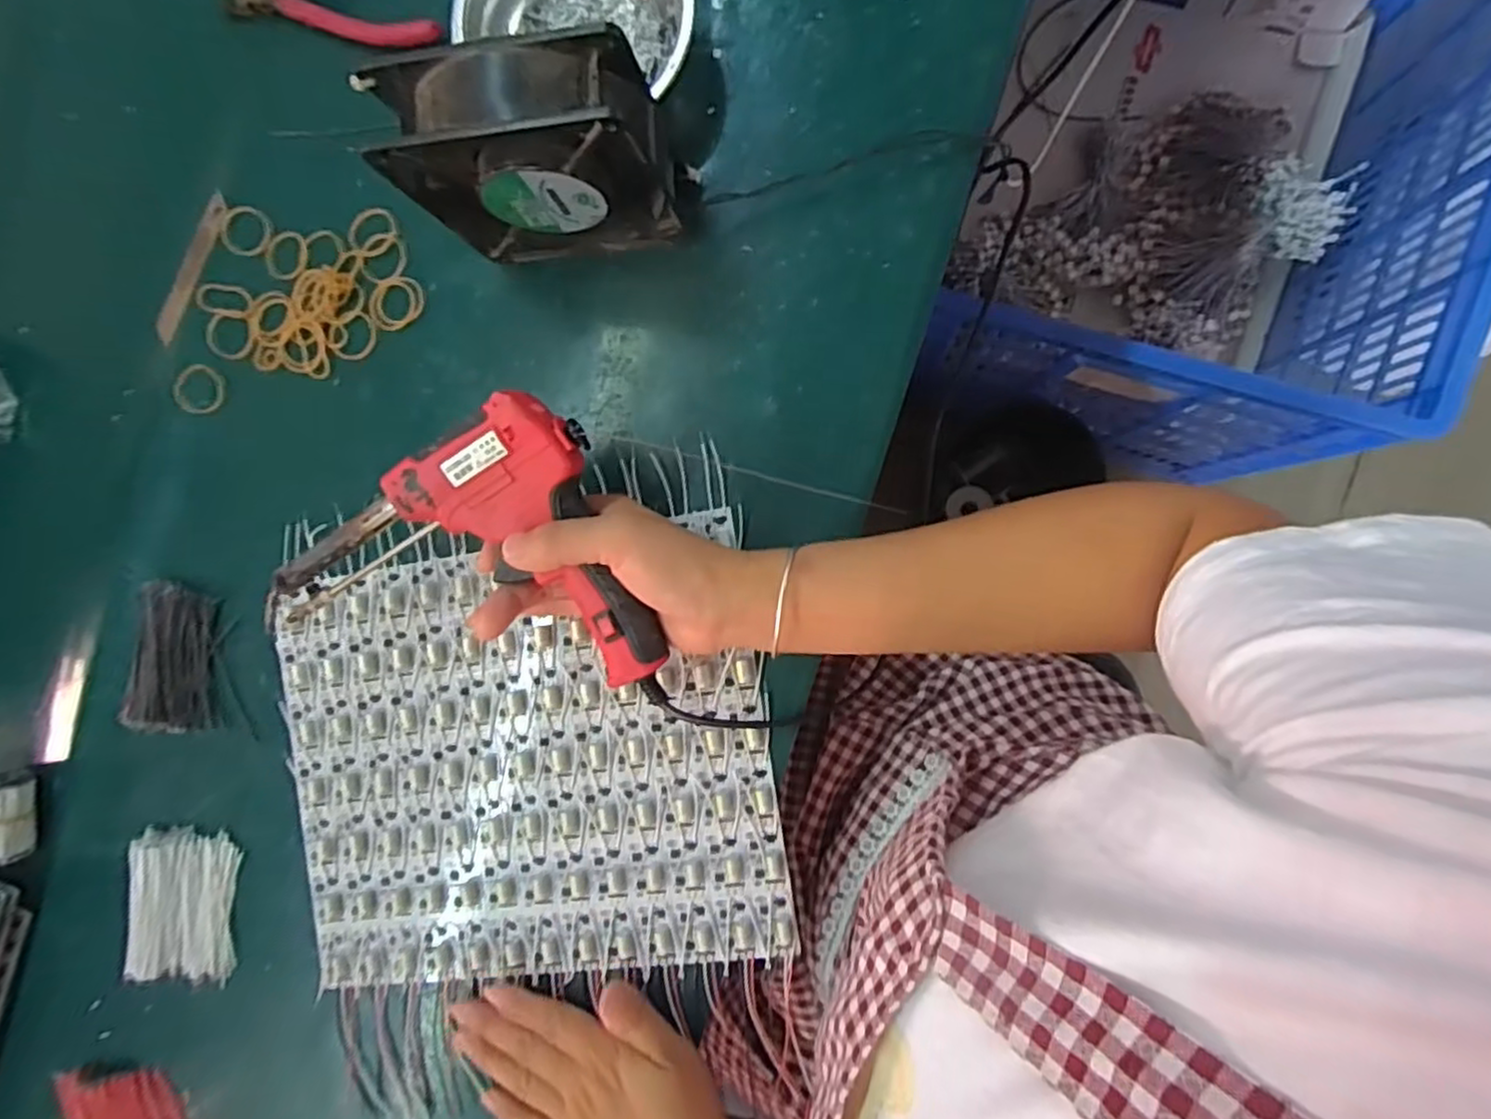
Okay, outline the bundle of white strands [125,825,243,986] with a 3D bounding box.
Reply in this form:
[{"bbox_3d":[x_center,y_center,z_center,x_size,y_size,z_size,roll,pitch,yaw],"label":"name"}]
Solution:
[{"bbox_3d":[-0.353,0.218,0.450,0.063,0.016,0.092,3,90,7],"label":"bundle of white strands"}]

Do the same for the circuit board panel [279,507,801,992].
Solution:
[{"bbox_3d":[-0.129,0.112,0.413,0.284,0.015,0.244,-8,91,8],"label":"circuit board panel"}]

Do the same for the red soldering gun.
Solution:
[{"bbox_3d":[-0.133,-0.014,0.354,0.203,0.040,0.130,14,94,7],"label":"red soldering gun"}]

